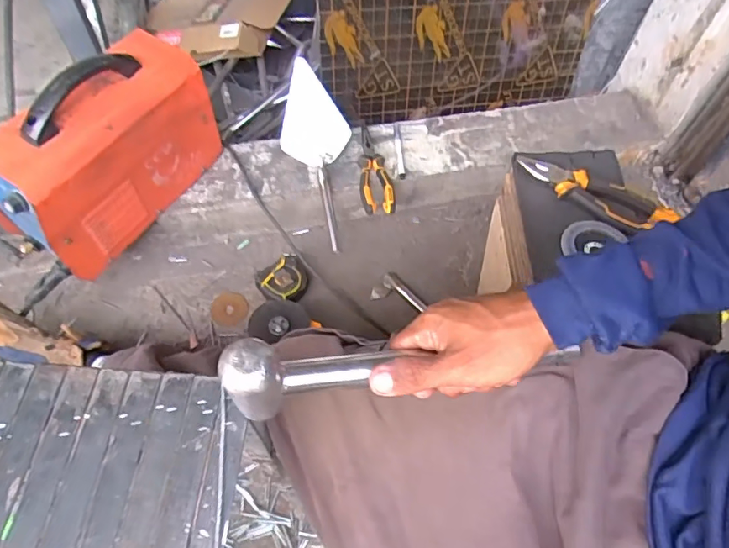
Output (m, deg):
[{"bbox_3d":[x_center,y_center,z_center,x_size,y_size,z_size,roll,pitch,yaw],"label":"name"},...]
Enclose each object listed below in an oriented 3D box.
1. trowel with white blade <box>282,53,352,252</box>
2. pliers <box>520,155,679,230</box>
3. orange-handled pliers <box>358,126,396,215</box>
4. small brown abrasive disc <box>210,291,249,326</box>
[{"bbox_3d":[-0.077,-0.206,0.895,0.121,0.061,0.330,-10,93,-9],"label":"trowel with white blade"},{"bbox_3d":[0.278,-0.103,0.627,0.181,0.020,0.048,33,62,16],"label":"pliers"},{"bbox_3d":[0.016,-0.185,0.910,0.053,0.027,0.180,-7,59,-8],"label":"orange-handled pliers"},{"bbox_3d":[-0.235,0.061,0.888,0.060,0.010,0.058,3,80,-16],"label":"small brown abrasive disc"}]

